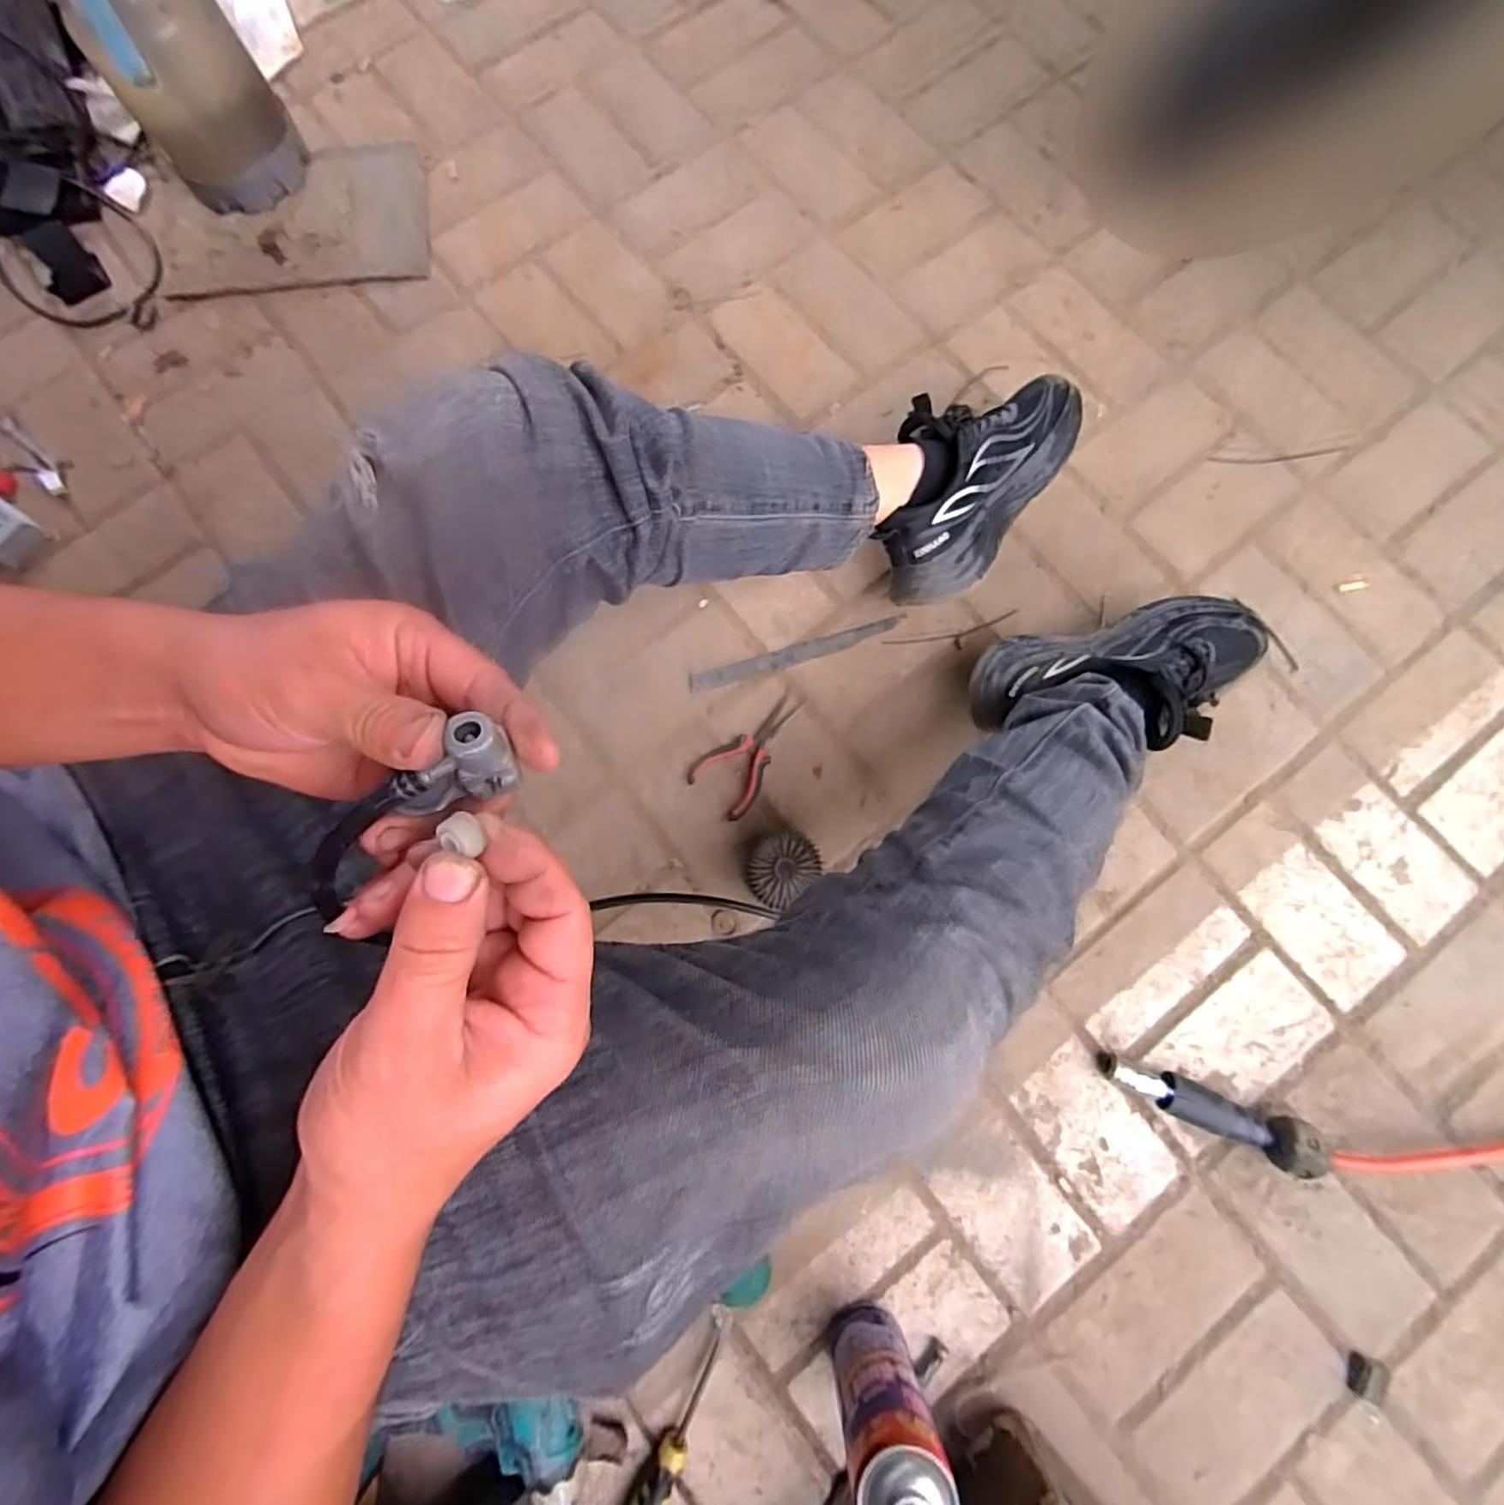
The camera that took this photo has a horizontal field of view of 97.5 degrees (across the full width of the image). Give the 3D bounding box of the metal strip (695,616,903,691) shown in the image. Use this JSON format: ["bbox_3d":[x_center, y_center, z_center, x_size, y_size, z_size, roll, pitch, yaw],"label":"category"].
[{"bbox_3d":[0.047,-0.102,0.686,0.226,0.004,0.022,-15,79,-2],"label":"metal strip"}]

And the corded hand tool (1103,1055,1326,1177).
[{"bbox_3d":[0.396,0.307,0.571,0.169,0.045,0.041,24,80,6],"label":"corded hand tool"}]

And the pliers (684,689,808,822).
[{"bbox_3d":[0.003,-0.002,0.648,0.066,0.012,0.132,41,82,8],"label":"pliers"}]

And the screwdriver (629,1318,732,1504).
[{"bbox_3d":[-0.062,0.562,0.530,0.031,0.028,0.182,27,66,6],"label":"screwdriver"}]

